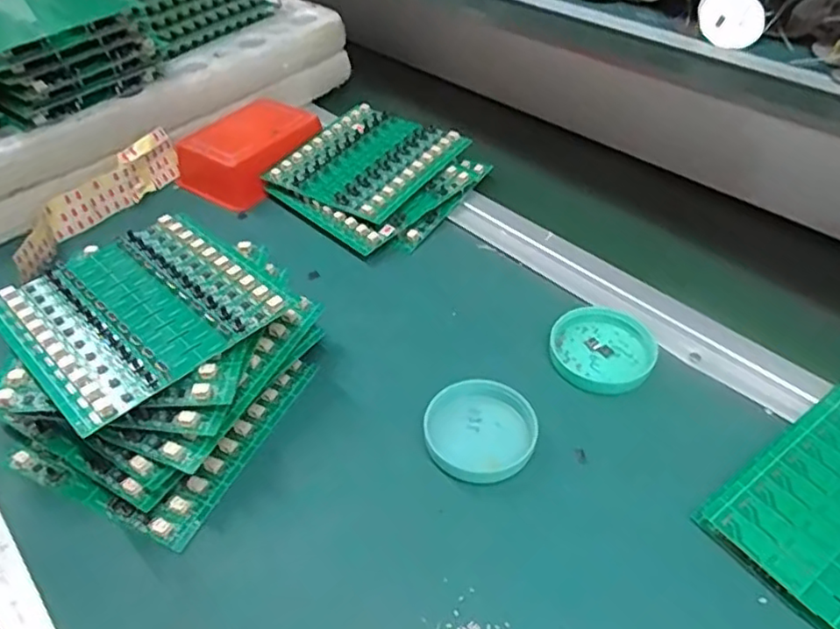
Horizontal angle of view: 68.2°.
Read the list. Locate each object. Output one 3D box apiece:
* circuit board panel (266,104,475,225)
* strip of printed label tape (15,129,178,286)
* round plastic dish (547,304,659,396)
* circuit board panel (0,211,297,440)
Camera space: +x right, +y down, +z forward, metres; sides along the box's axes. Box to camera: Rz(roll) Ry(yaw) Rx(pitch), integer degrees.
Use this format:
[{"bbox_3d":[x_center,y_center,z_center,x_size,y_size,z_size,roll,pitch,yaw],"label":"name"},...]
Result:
[{"bbox_3d":[-0.044,-0.141,0.557,0.125,0.015,0.143,25,54,25],"label":"circuit board panel"},{"bbox_3d":[-0.272,-0.098,0.528,0.029,0.045,0.187,14,46,16],"label":"strip of printed label tape"},{"bbox_3d":[0.120,0.021,0.406,0.063,0.015,0.063,-1,44,1],"label":"round plastic dish"},{"bbox_3d":[-0.167,-0.007,0.367,0.135,0.010,0.130,33,54,31],"label":"circuit board panel"}]

